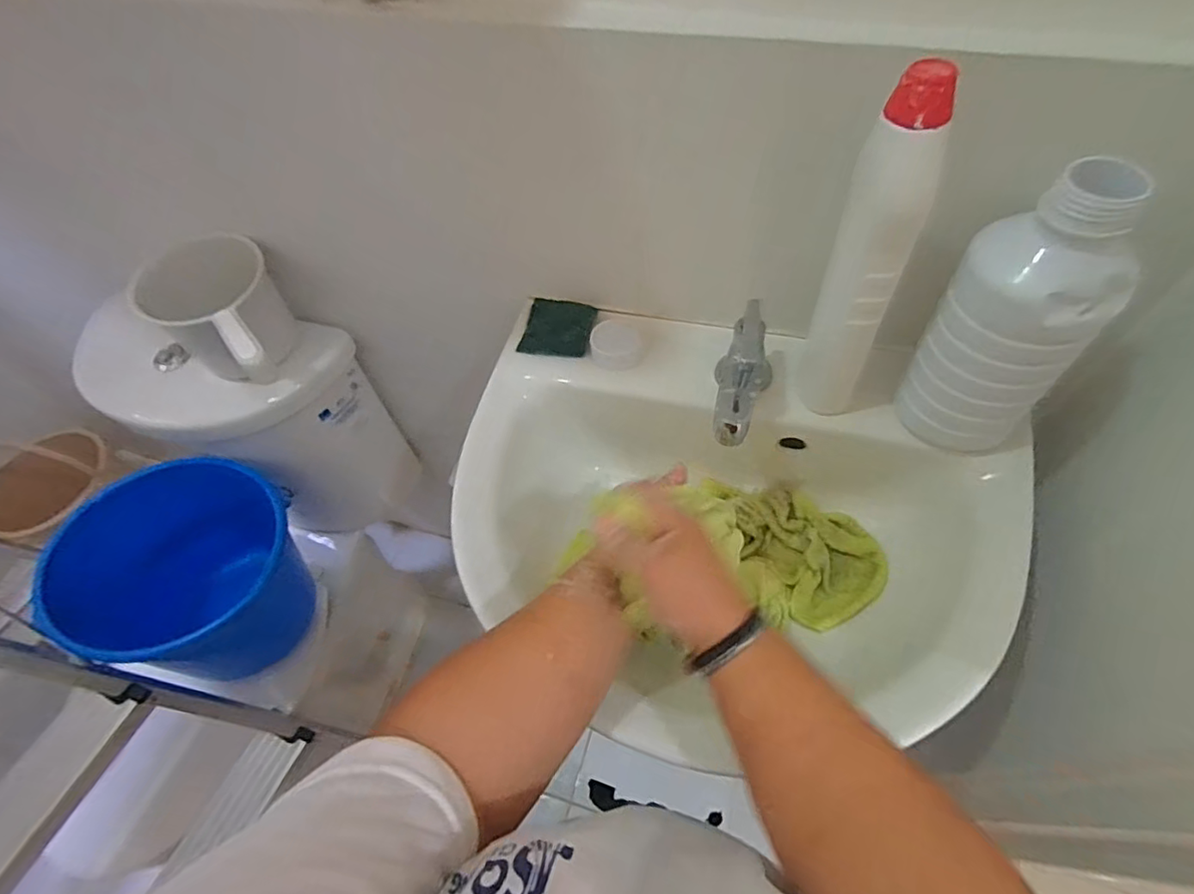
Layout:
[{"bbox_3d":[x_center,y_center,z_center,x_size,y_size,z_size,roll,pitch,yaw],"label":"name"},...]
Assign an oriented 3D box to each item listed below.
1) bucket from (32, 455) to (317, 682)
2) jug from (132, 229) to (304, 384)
[{"bbox_3d":[-0.552,0.179,0.786,0.241,0.246,0.252,-2,57,3],"label":"bucket"},{"bbox_3d":[-0.403,-0.124,0.650,0.138,0.138,0.238,-38,62,-19],"label":"jug"}]

